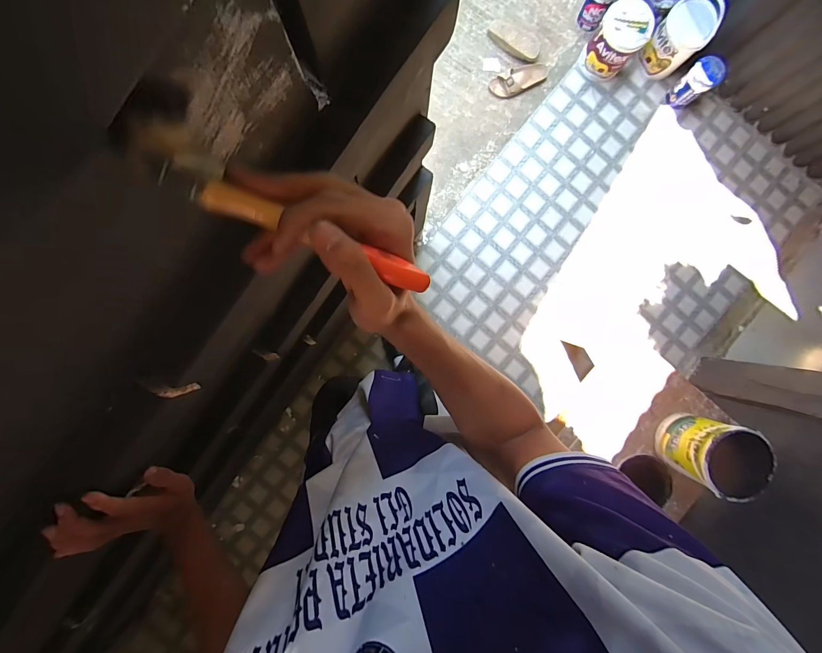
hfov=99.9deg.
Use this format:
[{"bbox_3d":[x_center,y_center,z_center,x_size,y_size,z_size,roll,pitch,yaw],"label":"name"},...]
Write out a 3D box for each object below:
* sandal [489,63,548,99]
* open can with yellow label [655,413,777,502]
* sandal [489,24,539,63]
[{"bbox_3d":[0.461,-1.047,1.463,0.233,0.055,0.092,-19,90,-1],"label":"sandal"},{"bbox_3d":[0.860,0.363,0.994,0.200,0.187,0.183,0,92,-1],"label":"open can with yellow label"},{"bbox_3d":[0.446,-1.216,1.465,0.122,0.056,0.232,-46,75,-1],"label":"sandal"}]

